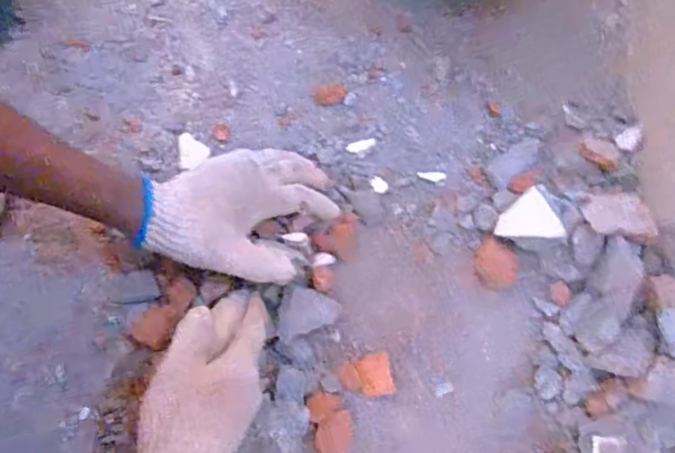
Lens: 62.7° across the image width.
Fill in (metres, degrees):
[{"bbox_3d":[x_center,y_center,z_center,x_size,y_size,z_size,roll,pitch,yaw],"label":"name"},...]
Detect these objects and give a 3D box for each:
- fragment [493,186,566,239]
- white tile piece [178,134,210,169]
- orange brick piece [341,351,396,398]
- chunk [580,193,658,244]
[{"bbox_3d":[0.186,0.000,0.544,0.056,0.004,0.053,-40,64,28],"label":"fragment"},{"bbox_3d":[-0.159,-0.079,0.589,0.035,0.004,0.033,34,79,6],"label":"white tile piece"},{"bbox_3d":[0.029,0.152,0.557,0.049,0.011,0.040,-12,78,-4],"label":"orange brick piece"},{"bbox_3d":[0.270,-0.009,0.533,0.064,0.014,0.046,7,81,22],"label":"chunk"}]

